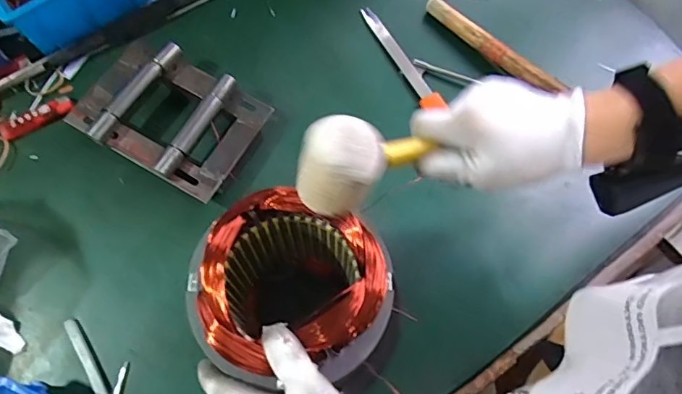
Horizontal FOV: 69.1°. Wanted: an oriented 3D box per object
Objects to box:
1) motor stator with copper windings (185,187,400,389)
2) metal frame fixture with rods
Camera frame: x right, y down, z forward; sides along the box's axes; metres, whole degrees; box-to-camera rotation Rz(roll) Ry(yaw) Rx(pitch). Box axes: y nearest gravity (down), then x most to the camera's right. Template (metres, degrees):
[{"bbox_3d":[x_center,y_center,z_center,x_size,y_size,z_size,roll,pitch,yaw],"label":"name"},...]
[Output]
[{"bbox_3d":[-0.037,0.086,0.425,0.132,0.159,0.145,1,70,-2],"label":"motor stator with copper windings"},{"bbox_3d":[-0.198,-0.097,0.570,0.208,0.054,0.143,29,71,9],"label":"metal frame fixture with rods"}]

